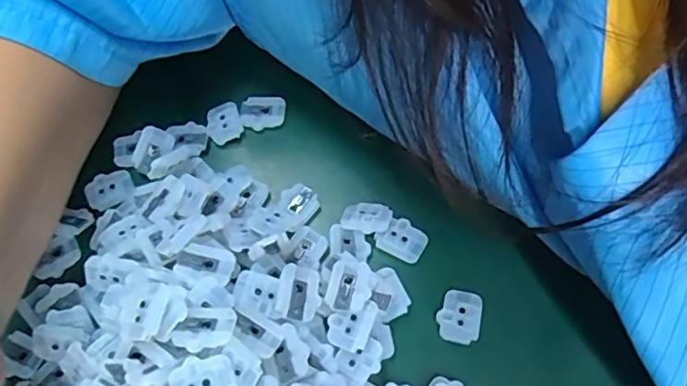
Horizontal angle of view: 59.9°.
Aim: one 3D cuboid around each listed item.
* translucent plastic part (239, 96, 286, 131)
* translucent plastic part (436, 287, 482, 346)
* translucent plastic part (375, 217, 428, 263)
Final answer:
[{"bbox_3d":[-0.040,-0.041,0.295,0.022,0.004,0.016,2,64,5],"label":"translucent plastic part"},{"bbox_3d":[0.048,0.051,0.246,0.017,0.005,0.023,13,66,10],"label":"translucent plastic part"},{"bbox_3d":[0.026,0.020,0.261,0.020,0.004,0.017,27,69,16],"label":"translucent plastic part"}]

